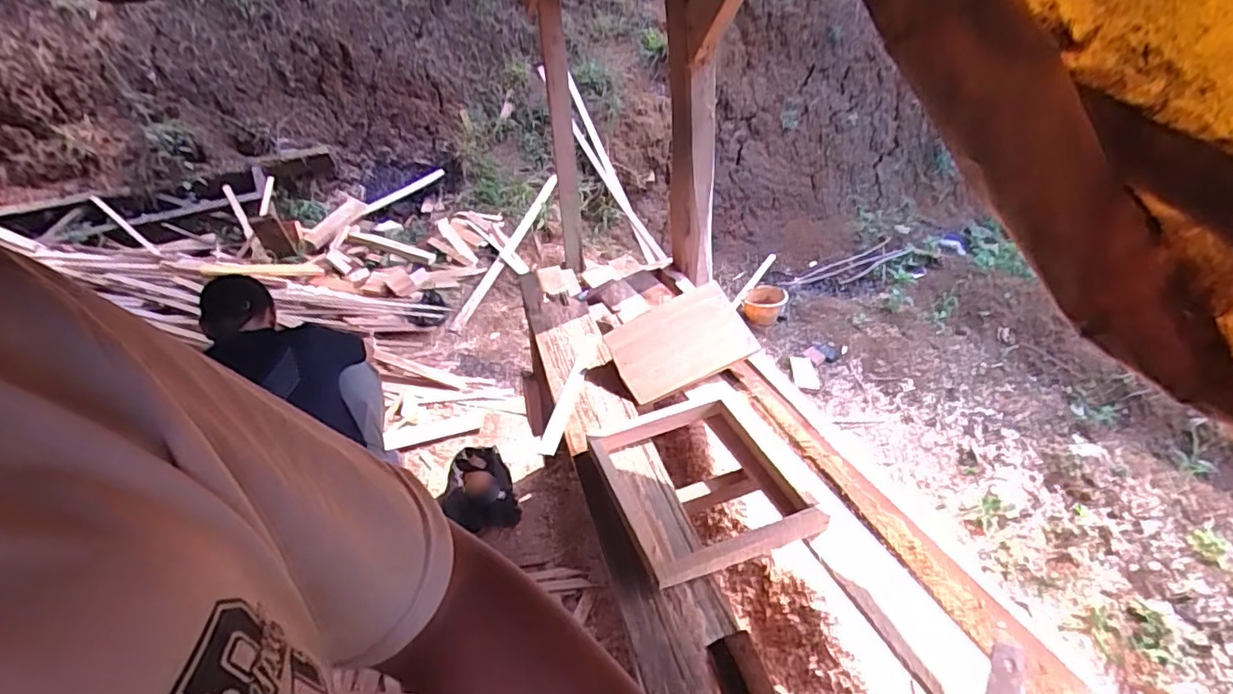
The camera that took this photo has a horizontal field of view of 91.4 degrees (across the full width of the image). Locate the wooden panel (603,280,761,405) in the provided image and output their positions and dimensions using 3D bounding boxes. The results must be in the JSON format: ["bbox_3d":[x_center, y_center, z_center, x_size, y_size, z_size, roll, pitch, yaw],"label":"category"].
[{"bbox_3d":[0.135,-0.011,1.304,0.284,0.028,0.204,-25,68,-3],"label":"wooden panel"}]

